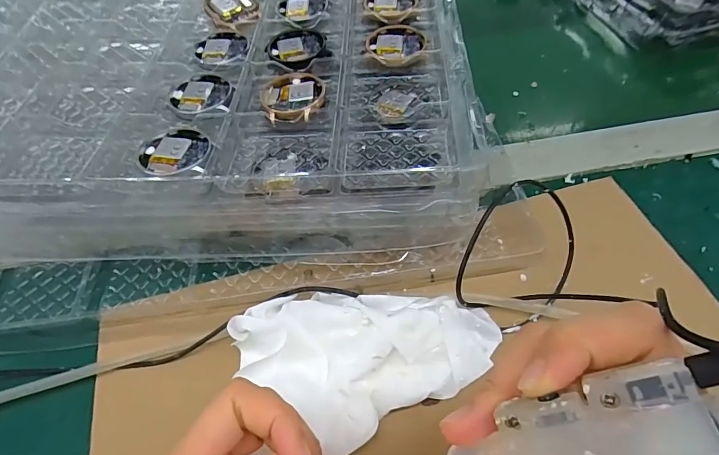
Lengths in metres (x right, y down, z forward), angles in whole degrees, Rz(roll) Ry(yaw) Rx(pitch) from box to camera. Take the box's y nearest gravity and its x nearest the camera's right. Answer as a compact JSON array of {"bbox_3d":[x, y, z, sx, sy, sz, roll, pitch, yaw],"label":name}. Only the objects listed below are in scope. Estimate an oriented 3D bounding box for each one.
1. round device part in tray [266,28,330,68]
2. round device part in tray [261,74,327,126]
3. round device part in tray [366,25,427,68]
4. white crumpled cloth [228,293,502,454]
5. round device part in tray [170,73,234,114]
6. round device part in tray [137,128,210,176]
[{"bbox_3d":[-0.048,-0.137,0.328,0.044,0.004,0.043,-2,56,3],"label":"round device part in tray"},{"bbox_3d":[-0.045,-0.090,0.292,0.043,0.005,0.050,-6,56,0],"label":"round device part in tray"},{"bbox_3d":[0.027,-0.135,0.318,0.043,0.009,0.052,8,57,9],"label":"round device part in tray"},{"bbox_3d":[-0.002,0.078,0.235,0.131,0.036,0.084,-6,54,0],"label":"white crumpled cloth"},{"bbox_3d":[-0.109,-0.094,0.298,0.042,0.004,0.041,-2,56,3],"label":"round device part in tray"},{"bbox_3d":[-0.114,-0.046,0.264,0.040,0.010,0.039,-2,56,3],"label":"round device part in tray"}]

